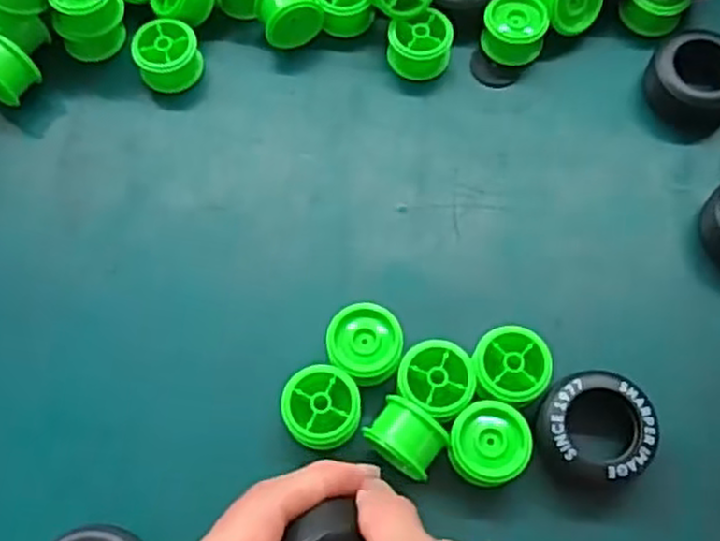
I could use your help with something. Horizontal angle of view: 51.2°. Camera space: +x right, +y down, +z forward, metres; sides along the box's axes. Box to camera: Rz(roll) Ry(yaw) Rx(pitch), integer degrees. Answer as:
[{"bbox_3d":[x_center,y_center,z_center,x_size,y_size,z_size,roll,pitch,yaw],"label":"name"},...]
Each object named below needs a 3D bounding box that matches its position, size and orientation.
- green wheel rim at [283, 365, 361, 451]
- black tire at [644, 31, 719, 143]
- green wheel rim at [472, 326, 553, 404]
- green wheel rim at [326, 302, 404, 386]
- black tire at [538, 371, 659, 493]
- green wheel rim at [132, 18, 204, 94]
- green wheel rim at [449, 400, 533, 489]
[{"bbox_3d":[-0.017,0.062,0.337,0.033,0.026,0.035,0,69,1],"label":"green wheel rim"},{"bbox_3d":[0.175,-0.098,0.396,0.047,0.024,0.044,0,69,1],"label":"black tire"},{"bbox_3d":[0.067,0.044,0.340,0.033,0.021,0.033,0,69,1],"label":"green wheel rim"},{"bbox_3d":[0.002,0.036,0.345,0.033,0.023,0.035,0,69,1],"label":"green wheel rim"},{"bbox_3d":[0.104,0.070,0.329,0.049,0.021,0.049,0,69,1],"label":"black tire"},{"bbox_3d":[-0.103,-0.115,0.405,0.033,0.025,0.031,0,69,1],"label":"green wheel rim"},{"bbox_3d":[0.056,0.077,0.329,0.033,0.021,0.034,0,69,1],"label":"green wheel rim"}]

